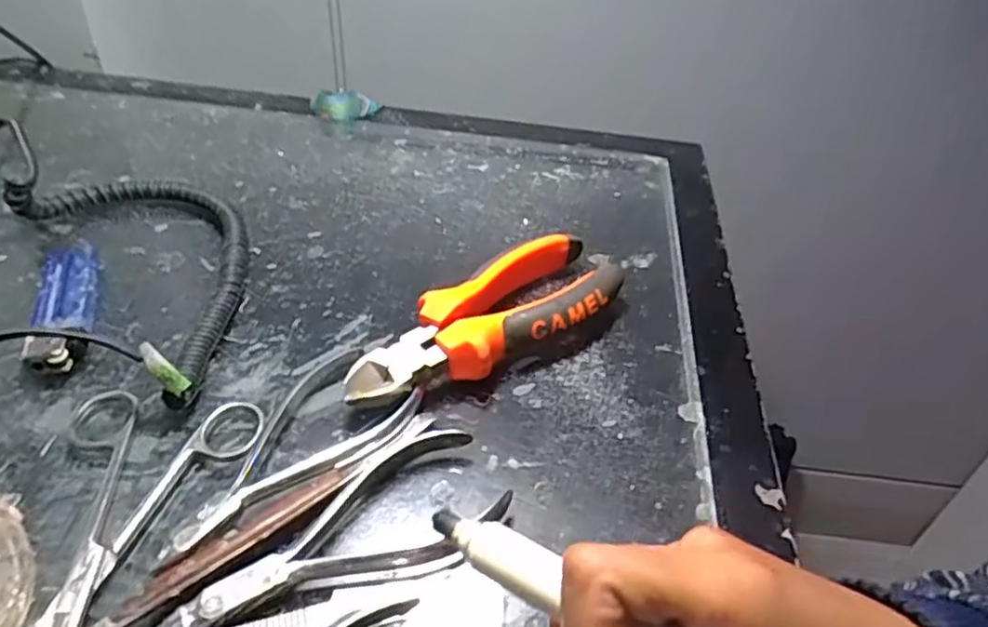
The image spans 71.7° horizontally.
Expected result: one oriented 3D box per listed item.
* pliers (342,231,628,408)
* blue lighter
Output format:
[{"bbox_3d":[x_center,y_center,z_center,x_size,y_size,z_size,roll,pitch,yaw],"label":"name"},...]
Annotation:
[{"bbox_3d":[0.000,0.004,0.327,0.152,0.026,0.053,-28,50,-33],"label":"pliers"},{"bbox_3d":[-0.203,-0.003,0.324,0.023,0.015,0.081,-10,43,-18],"label":"blue lighter"}]

